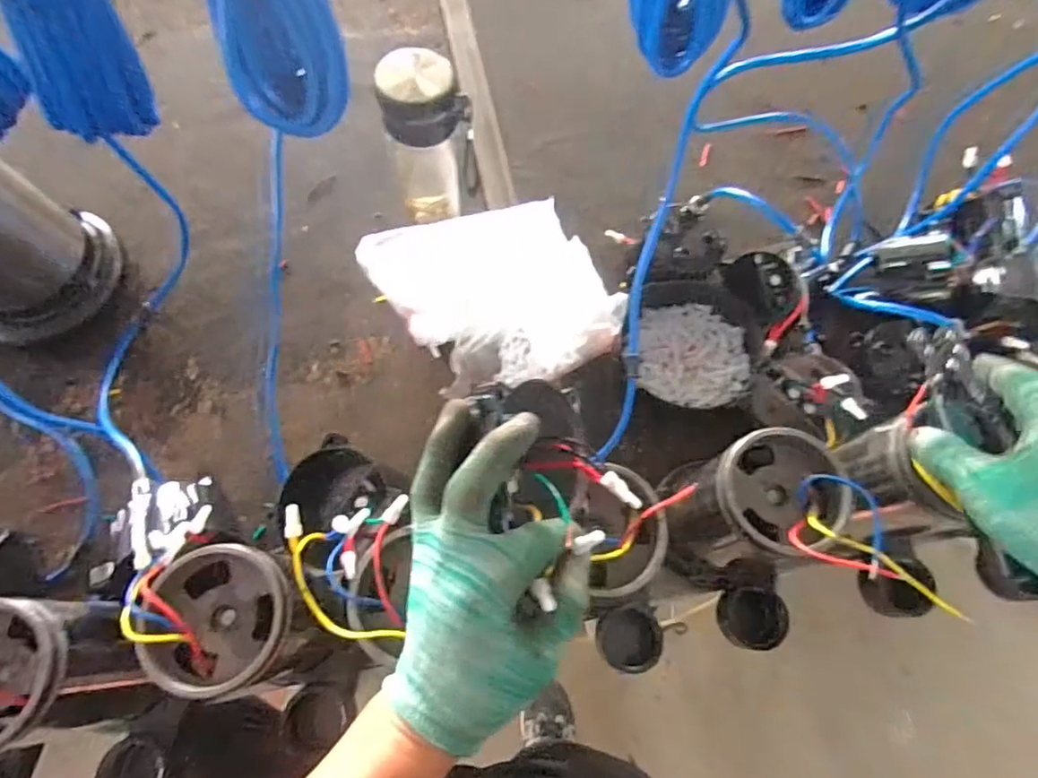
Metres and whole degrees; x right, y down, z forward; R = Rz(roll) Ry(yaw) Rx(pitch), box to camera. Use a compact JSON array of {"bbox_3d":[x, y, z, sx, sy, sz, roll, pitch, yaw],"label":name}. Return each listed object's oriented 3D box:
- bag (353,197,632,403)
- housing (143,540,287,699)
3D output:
[{"bbox_3d":[-0.023,-0.100,0.630,0.217,0.055,0.214,-27,72,-11],"label":"bag"},{"bbox_3d":[-0.190,0.149,0.384,0.081,0.036,0.089,1,69,-2],"label":"housing"}]

